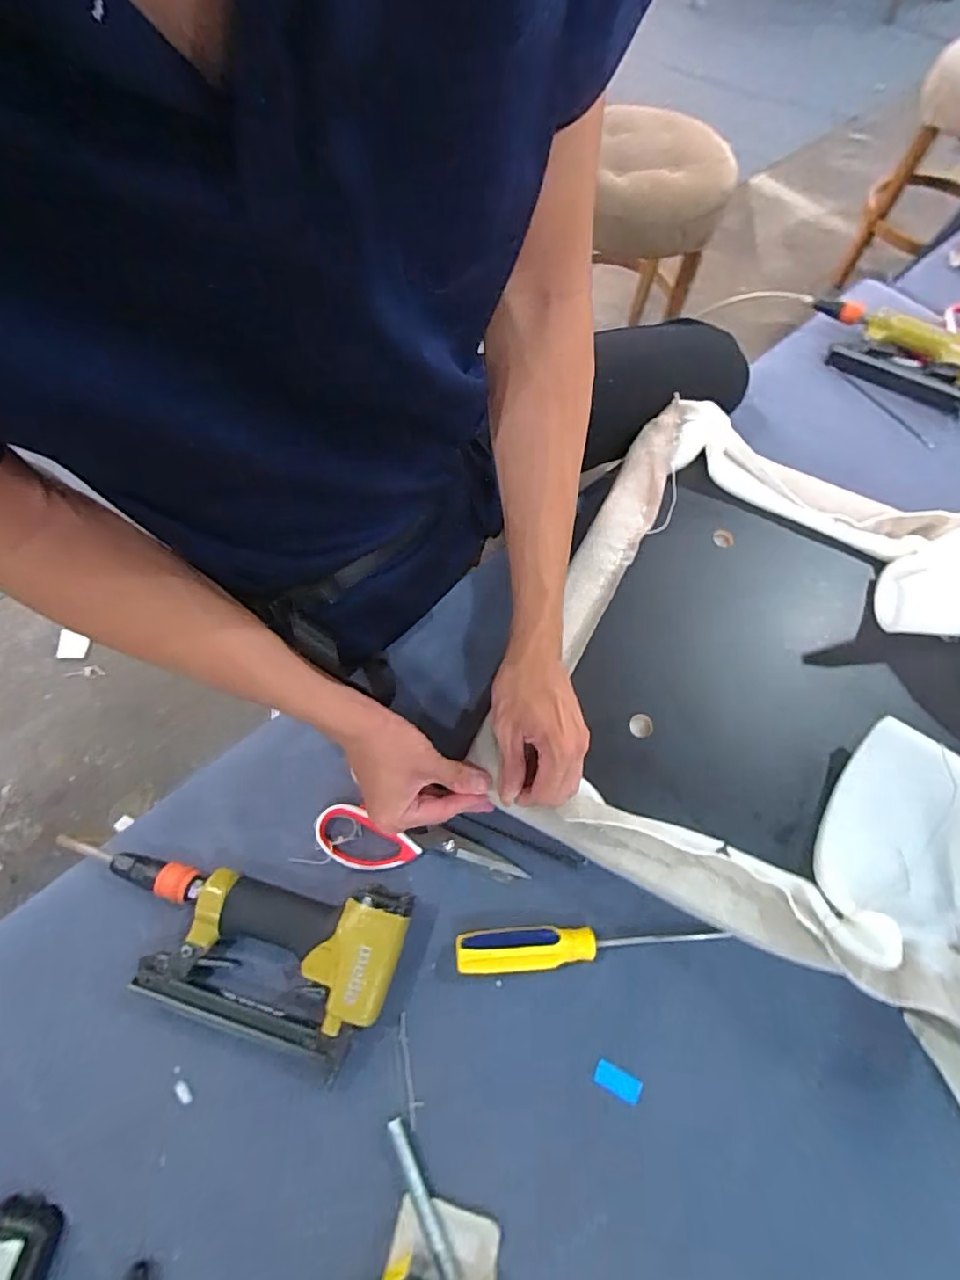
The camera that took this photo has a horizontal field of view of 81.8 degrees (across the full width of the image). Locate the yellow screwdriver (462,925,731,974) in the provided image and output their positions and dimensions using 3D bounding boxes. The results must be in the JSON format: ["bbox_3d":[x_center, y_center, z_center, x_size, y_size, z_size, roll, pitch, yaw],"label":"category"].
[{"bbox_3d":[0.087,0.251,0.459,0.211,0.023,0.030,-4,65,-1],"label":"yellow screwdriver"}]

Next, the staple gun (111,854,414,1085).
[{"bbox_3d":[-0.195,0.252,0.452,0.259,0.042,0.126,9,65,5],"label":"staple gun"}]

